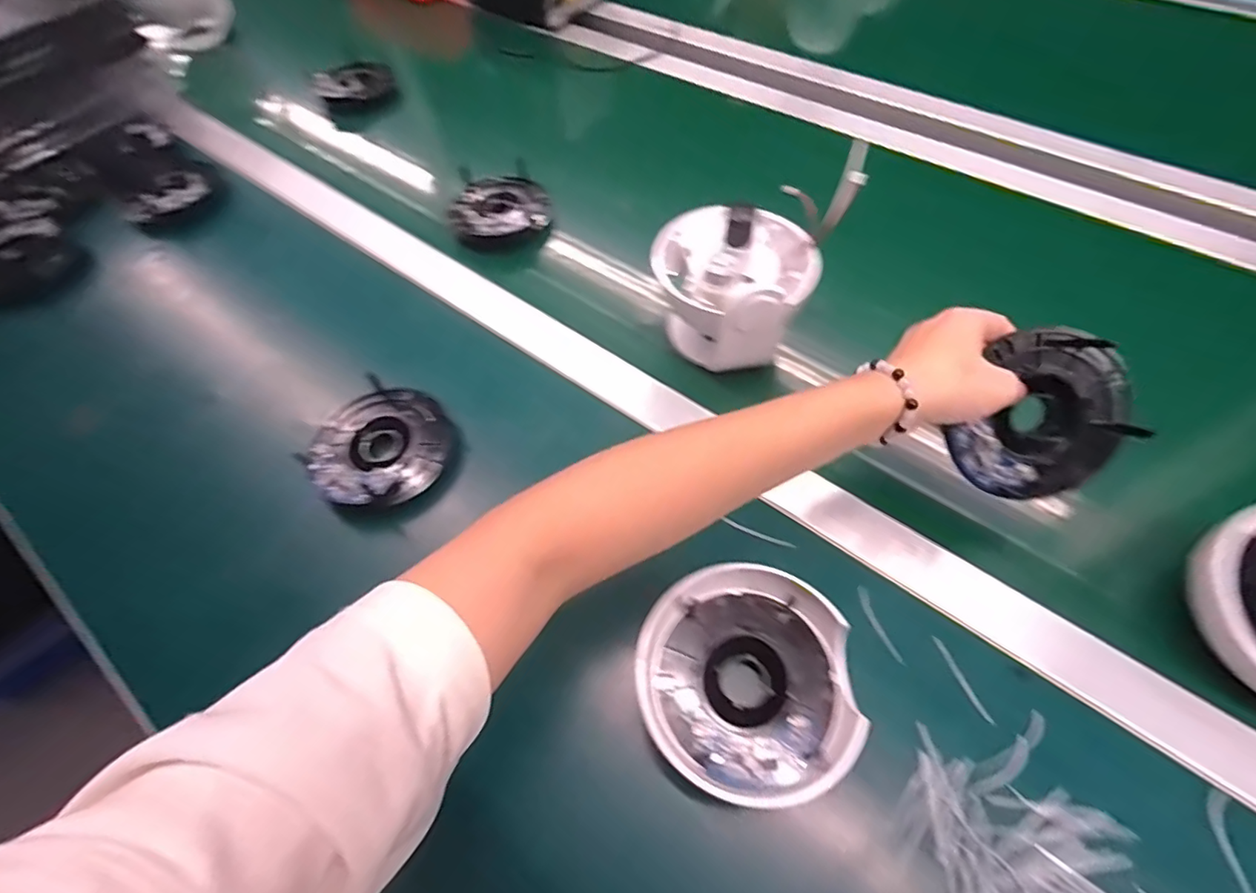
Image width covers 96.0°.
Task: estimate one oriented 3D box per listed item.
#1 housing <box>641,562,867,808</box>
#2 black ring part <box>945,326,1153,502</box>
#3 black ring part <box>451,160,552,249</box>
[{"bbox_3d":[0.064,0.129,0.313,0.110,0.043,0.115,-1,59,1],"label":"housing"},{"bbox_3d":[0.250,-0.016,0.340,0.092,0.018,0.102,25,98,-5],"label":"black ring part"},{"bbox_3d":[-0.129,-0.246,0.568,0.095,0.026,0.108,-12,60,-6],"label":"black ring part"}]

